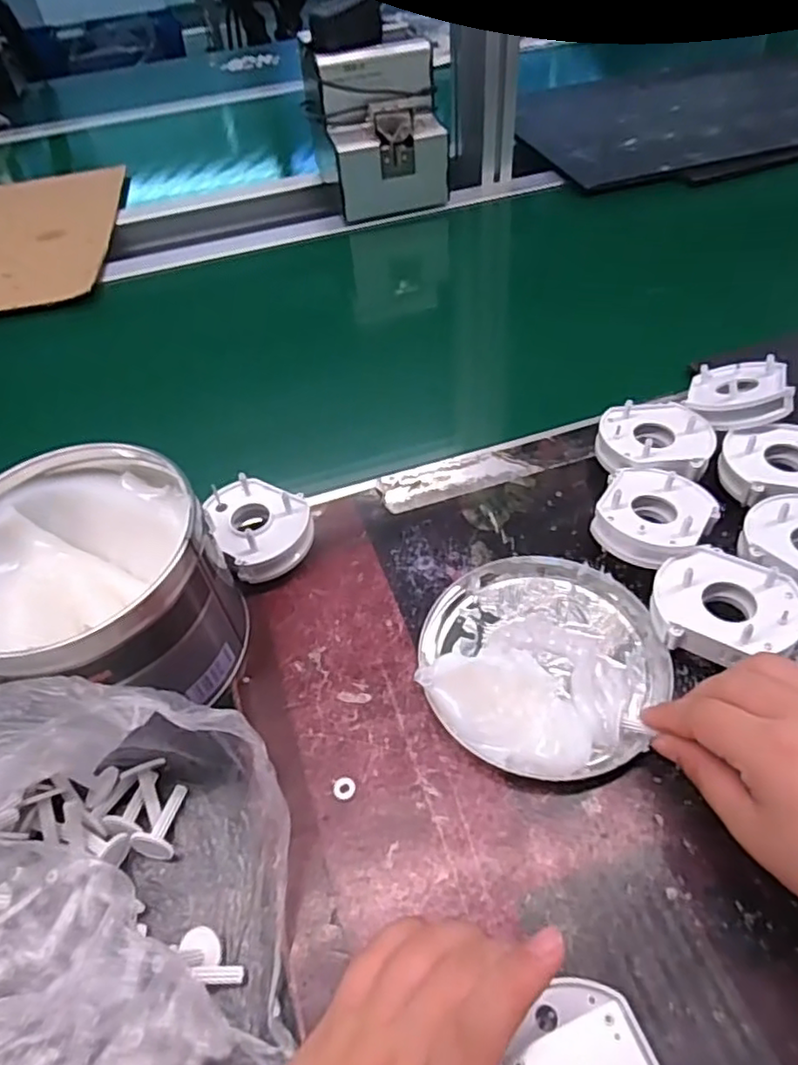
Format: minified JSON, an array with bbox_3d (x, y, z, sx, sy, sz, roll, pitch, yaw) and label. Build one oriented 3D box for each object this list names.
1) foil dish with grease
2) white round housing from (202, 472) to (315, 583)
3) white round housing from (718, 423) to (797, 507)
[{"bbox_3d":[0.075,0.063,0.343,0.126,0.029,0.126,-2,49,3],"label":"foil dish with grease"},{"bbox_3d":[-0.085,-0.003,0.404,0.056,0.033,0.065,-28,52,-18],"label":"white round housing"},{"bbox_3d":[0.242,-0.039,0.407,0.066,0.035,0.066,-2,49,3],"label":"white round housing"}]

